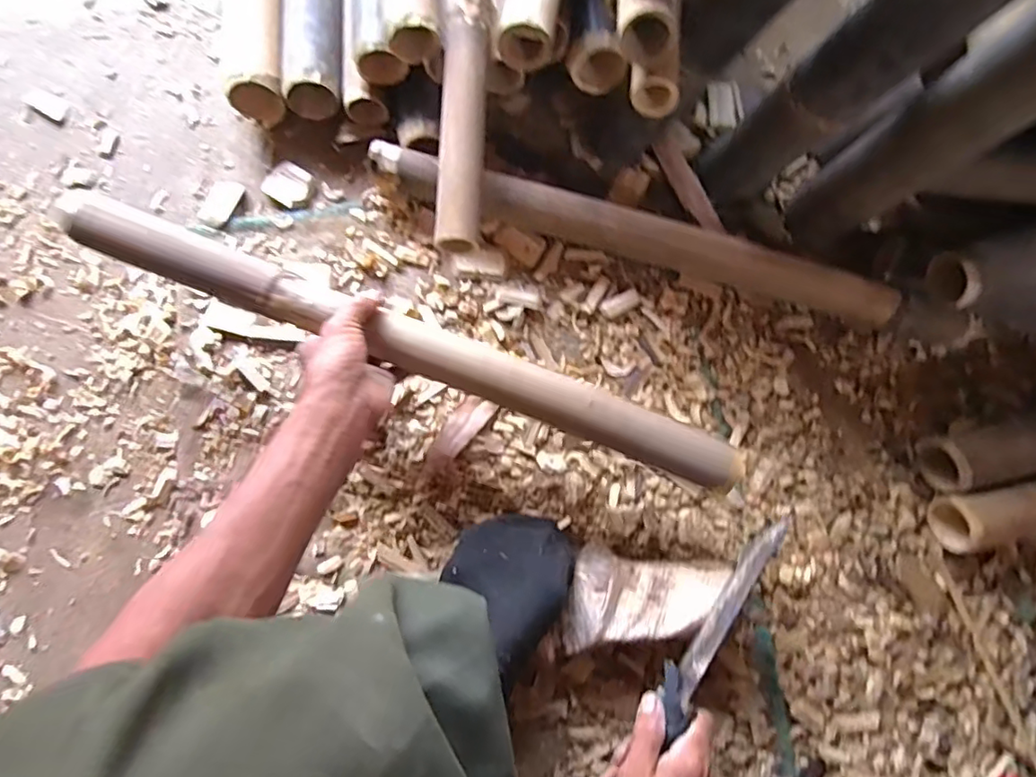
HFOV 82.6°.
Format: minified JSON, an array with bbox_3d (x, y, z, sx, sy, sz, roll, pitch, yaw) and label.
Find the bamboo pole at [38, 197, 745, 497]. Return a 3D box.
[{"bbox_3d":[-0.120,-0.043,0.547,0.661,0.035,0.045,21,77,4],"label":"bamboo pole"}]

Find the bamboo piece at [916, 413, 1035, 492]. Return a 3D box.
[{"bbox_3d":[0.553,0.048,0.604,0.264,0.074,0.061,-12,76,-3],"label":"bamboo piece"}]

